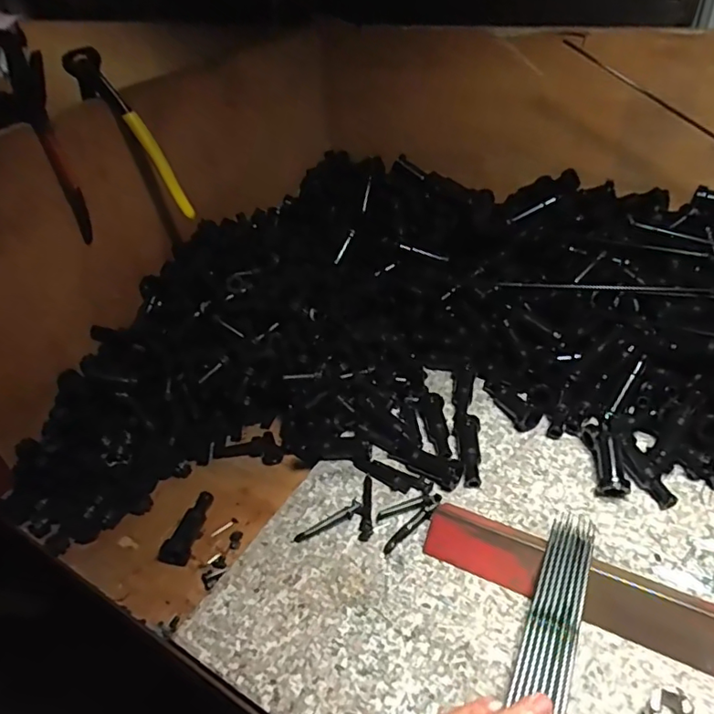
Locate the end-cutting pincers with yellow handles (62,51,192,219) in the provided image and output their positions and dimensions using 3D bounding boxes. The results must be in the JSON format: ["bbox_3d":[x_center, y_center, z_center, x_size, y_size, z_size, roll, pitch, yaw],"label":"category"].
[{"bbox_3d":[-0.206,-0.204,0.524,0.076,0.146,0.031,12,43,22],"label":"end-cutting pincers with yellow handles"}]

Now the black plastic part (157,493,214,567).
[{"bbox_3d":[-0.145,0.146,0.488,0.025,0.018,0.070,5,40,15],"label":"black plastic part"}]

